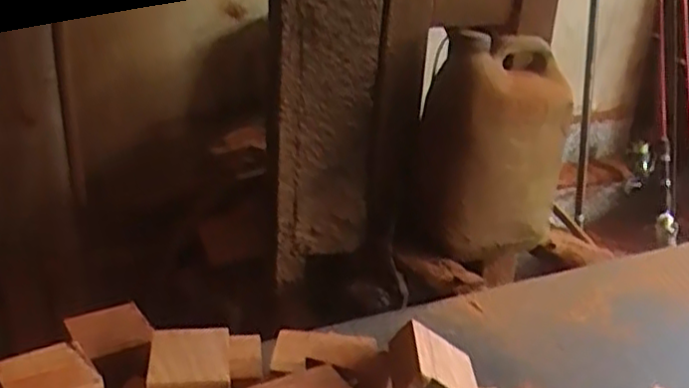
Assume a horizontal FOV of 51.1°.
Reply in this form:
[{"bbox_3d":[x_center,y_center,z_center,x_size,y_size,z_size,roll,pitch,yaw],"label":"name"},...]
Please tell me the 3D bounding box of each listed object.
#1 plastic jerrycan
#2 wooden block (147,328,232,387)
[{"bbox_3d":[0.180,-0.062,0.922,0.178,0.263,0.109,-12,27,-30],"label":"plastic jerrycan"},{"bbox_3d":[-0.106,0.122,0.501,0.053,0.027,0.061,-1,23,-8],"label":"wooden block"}]

